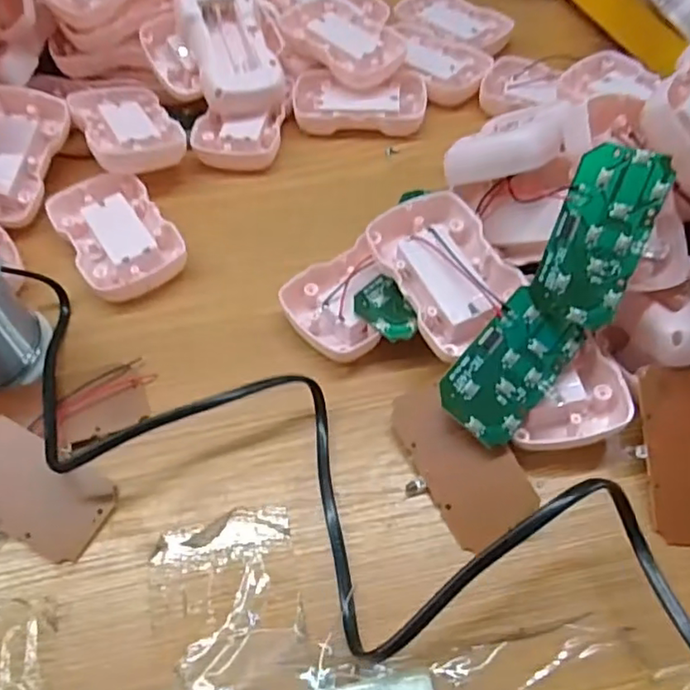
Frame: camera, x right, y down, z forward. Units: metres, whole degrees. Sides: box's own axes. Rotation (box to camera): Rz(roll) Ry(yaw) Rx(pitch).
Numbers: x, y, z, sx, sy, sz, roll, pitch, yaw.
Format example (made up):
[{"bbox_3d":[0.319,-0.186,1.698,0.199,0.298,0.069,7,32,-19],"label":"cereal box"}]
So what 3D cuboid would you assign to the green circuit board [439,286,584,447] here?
[{"bbox_3d":[0.072,0.009,0.261,0.036,0.004,0.068,41,74,7],"label":"green circuit board"}]

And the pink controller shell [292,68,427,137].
[{"bbox_3d":[0.010,-0.165,0.409,0.087,0.014,0.054,0,56,0],"label":"pink controller shell"}]

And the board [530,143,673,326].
[{"bbox_3d":[0.107,-0.046,0.254,0.036,0.073,0.004,26,17,30],"label":"board"}]

